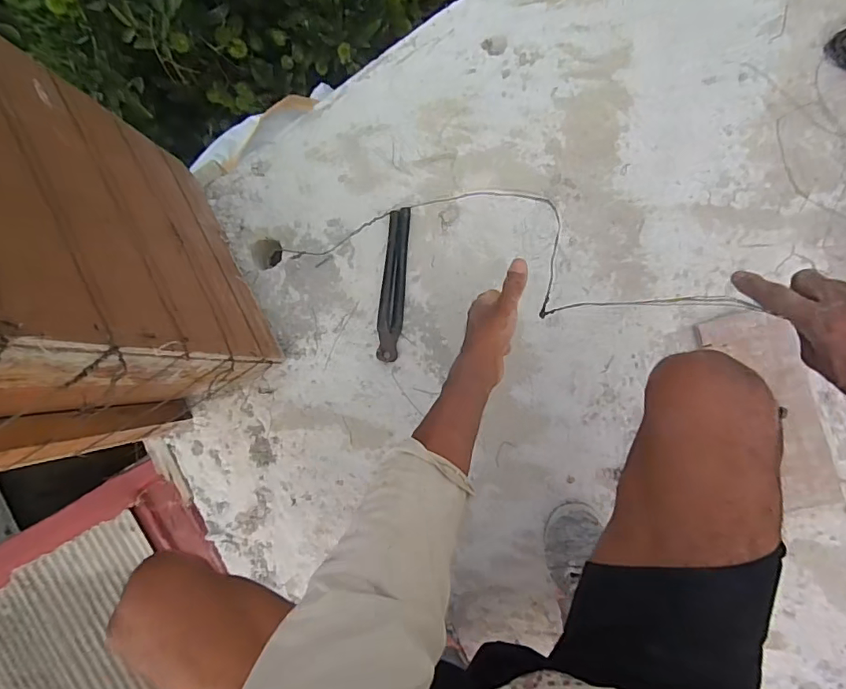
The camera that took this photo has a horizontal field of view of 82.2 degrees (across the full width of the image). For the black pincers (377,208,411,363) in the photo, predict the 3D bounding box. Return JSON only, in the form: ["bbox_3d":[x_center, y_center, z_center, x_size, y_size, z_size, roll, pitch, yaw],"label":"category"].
[{"bbox_3d":[-0.049,-0.098,0.803,0.039,0.012,0.248,4,88,8],"label":"black pincers"}]

